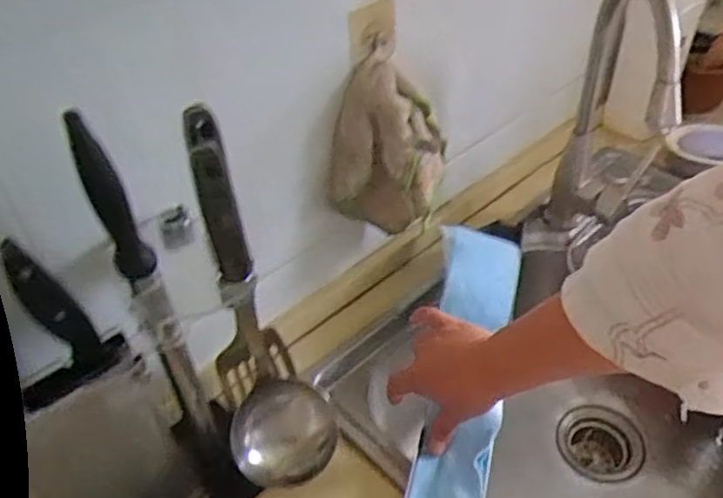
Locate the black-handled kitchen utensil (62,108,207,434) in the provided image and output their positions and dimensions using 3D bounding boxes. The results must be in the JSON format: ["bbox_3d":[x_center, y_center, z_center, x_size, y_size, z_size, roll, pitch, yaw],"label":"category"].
[{"bbox_3d":[-0.156,0.035,0.471,0.023,0.290,0.023,-21,46,-18],"label":"black-handled kitchen utensil"}]

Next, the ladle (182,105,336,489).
[{"bbox_3d":[-0.077,0.060,0.493,0.089,0.320,0.086,-10,43,-7],"label":"ladle"}]

